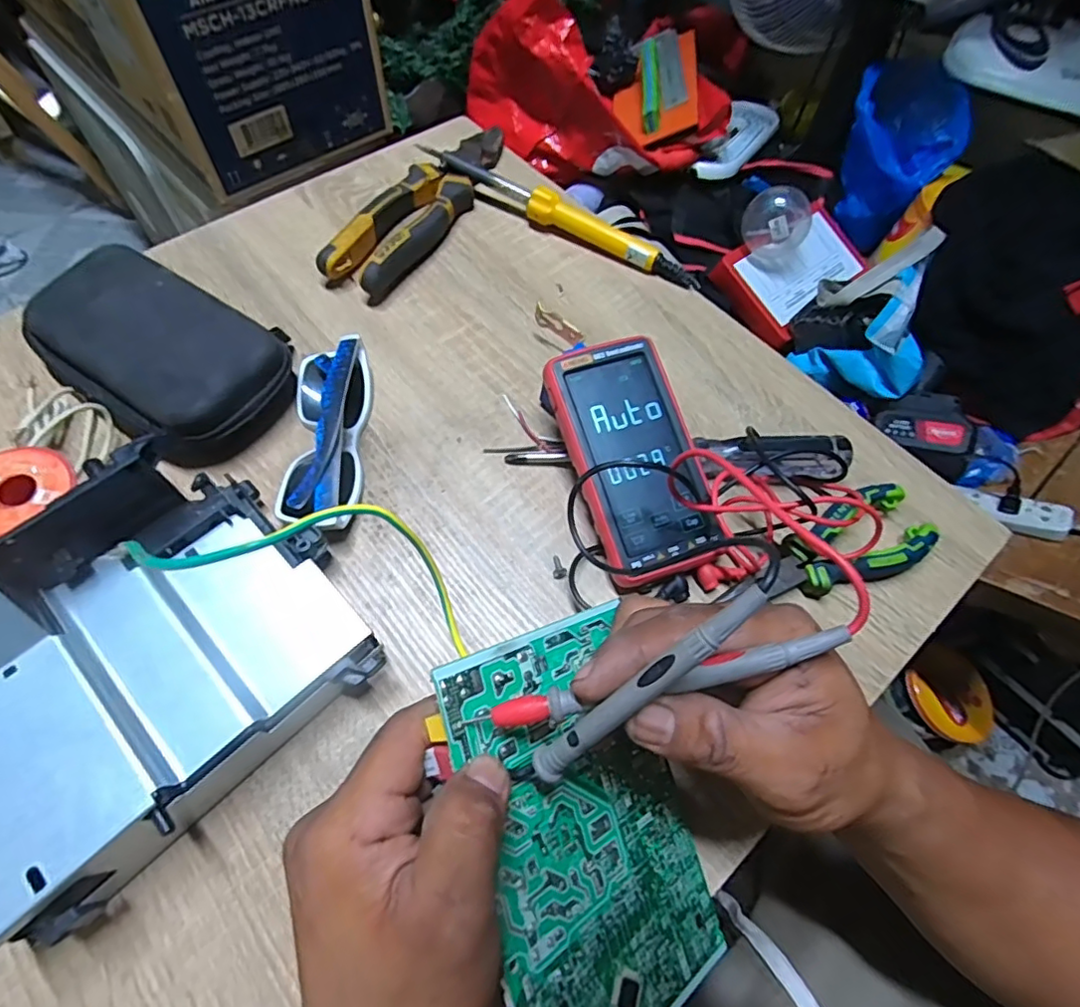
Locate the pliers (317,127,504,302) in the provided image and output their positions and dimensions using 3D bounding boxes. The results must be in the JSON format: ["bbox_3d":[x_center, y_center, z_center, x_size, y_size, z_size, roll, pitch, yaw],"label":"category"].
[{"bbox_3d":[-0.098,-0.261,0.491,0.059,0.030,0.229,24,64,10],"label":"pliers"}]

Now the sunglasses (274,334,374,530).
[{"bbox_3d":[-0.141,-0.047,0.370,0.050,0.042,0.143,-1,62,-3],"label":"sunglasses"}]

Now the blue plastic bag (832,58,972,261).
[{"bbox_3d":[0.554,-0.570,0.923,0.162,0.187,0.212,5,62,0],"label":"blue plastic bag"}]

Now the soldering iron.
[{"bbox_3d":[0.015,-0.245,0.489,0.256,0.030,0.018,27,64,11],"label":"soldering iron"}]

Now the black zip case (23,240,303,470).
[{"bbox_3d":[-0.260,-0.103,0.393,0.186,0.053,0.104,32,66,14],"label":"black zip case"}]

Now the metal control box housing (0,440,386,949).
[{"bbox_3d":[-0.192,0.077,0.272,0.142,0.094,0.184,39,67,16],"label":"metal control box housing"}]

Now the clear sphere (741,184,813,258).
[{"bbox_3d":[0.352,-0.416,0.861,0.095,0.096,0.090,29,65,12],"label":"clear sphere"}]

